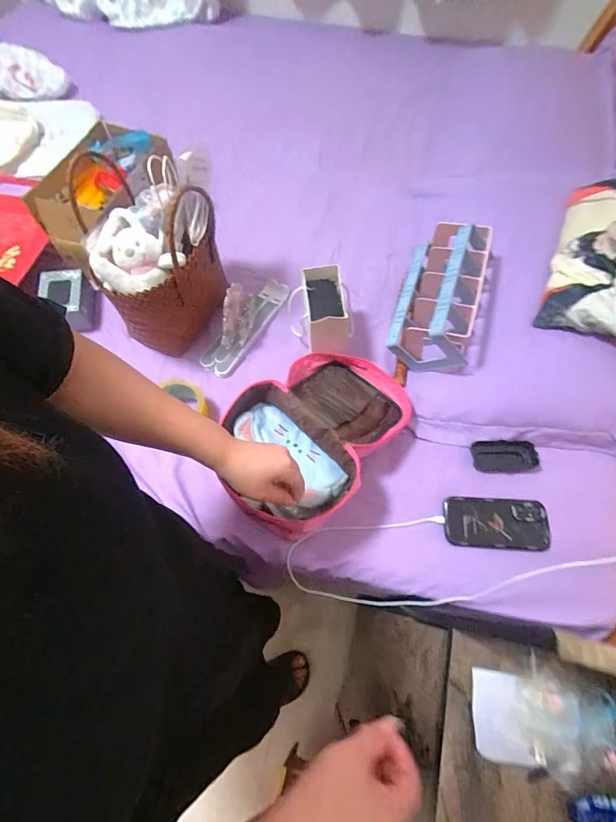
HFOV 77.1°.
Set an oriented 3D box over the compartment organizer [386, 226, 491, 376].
[{"bbox_3d":[0.246,-0.217,0.750,0.145,0.155,0.259,11,65,4],"label":"compartment organizer"}]

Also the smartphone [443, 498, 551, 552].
[{"bbox_3d":[0.316,0.190,0.650,0.162,0.009,0.080,1,76,8],"label":"smartphone"}]

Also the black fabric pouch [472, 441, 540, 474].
[{"bbox_3d":[0.356,0.083,0.702,0.104,0.010,0.060,-6,77,13],"label":"black fabric pouch"}]

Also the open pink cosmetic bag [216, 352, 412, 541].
[{"bbox_3d":[0.022,0.020,0.686,0.354,0.115,0.257,-37,70,-16],"label":"open pink cosmetic bag"}]

